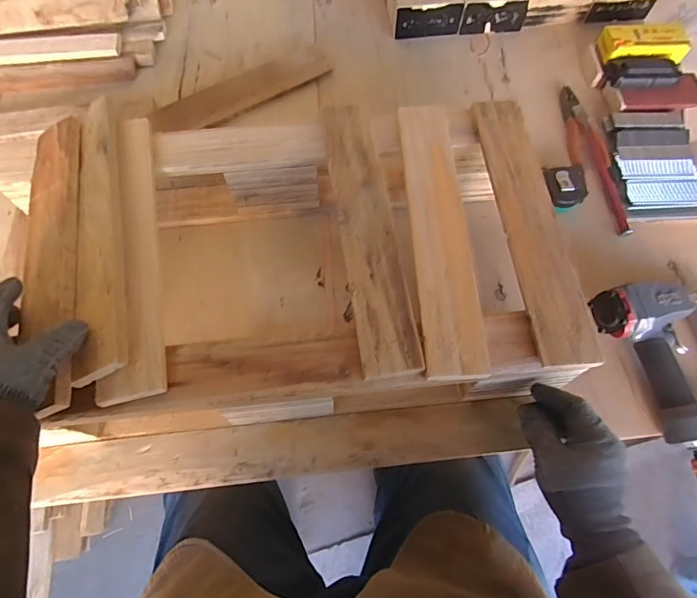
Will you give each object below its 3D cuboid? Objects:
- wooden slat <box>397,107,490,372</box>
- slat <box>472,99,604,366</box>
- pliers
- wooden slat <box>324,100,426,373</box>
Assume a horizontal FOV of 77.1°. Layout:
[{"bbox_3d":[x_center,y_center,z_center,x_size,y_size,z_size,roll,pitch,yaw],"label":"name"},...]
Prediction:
[{"bbox_3d":[0.099,-0.085,0.481,0.062,0.008,0.341,-2,66,-1],"label":"wooden slat"},{"bbox_3d":[0.205,-0.093,0.494,0.060,0.015,0.341,-5,66,-2],"label":"slat"},{"bbox_3d":[0.375,-0.224,0.676,0.051,0.022,0.275,-5,66,-2],"label":"pliers"},{"bbox_3d":[0.020,-0.082,0.483,0.059,0.013,0.335,-8,66,-4],"label":"wooden slat"}]

